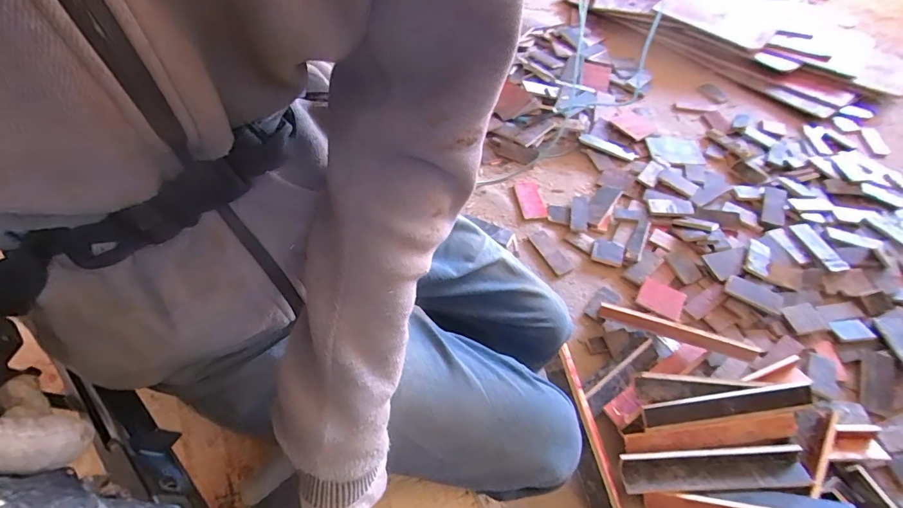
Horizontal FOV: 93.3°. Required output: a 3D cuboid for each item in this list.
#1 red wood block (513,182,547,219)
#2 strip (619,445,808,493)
[{"bbox_3d":[0.275,-0.194,1.510,0.086,0.028,0.174,-6,54,-4],"label":"red wood block"},{"bbox_3d":[0.548,0.458,0.906,0.350,0.020,0.075,-8,56,9],"label":"strip"}]

